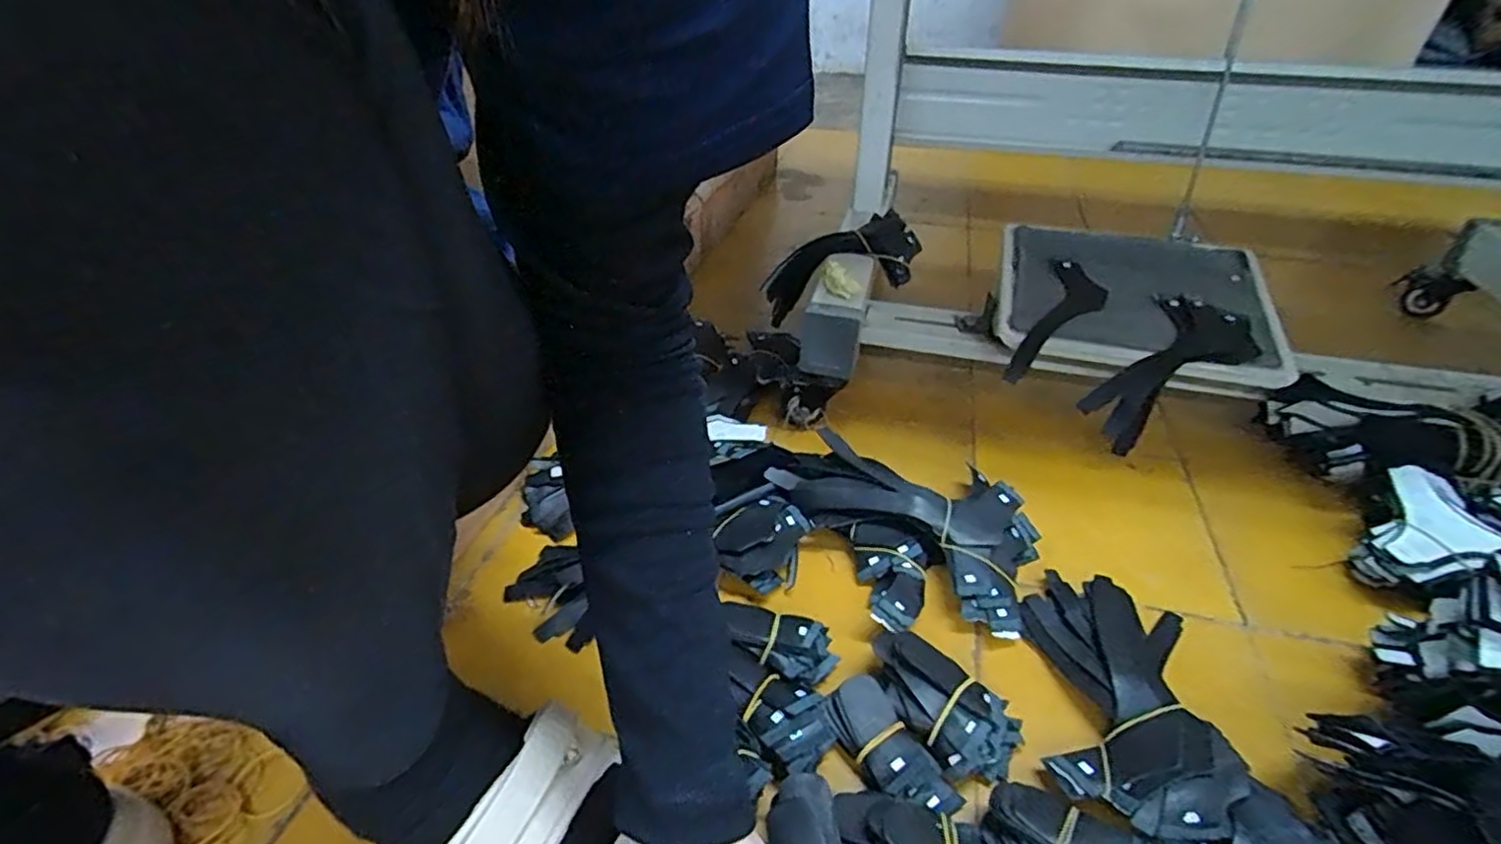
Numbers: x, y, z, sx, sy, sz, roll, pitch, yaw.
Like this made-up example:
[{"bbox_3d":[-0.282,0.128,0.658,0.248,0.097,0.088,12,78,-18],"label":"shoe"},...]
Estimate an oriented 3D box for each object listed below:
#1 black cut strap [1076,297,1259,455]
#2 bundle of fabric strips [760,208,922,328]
[{"bbox_3d":[0.396,-0.049,0.662,0.167,0.062,0.089,-42,48,-3],"label":"black cut strap"},{"bbox_3d":[0.097,-0.182,0.773,0.181,0.068,0.094,-21,36,13],"label":"bundle of fabric strips"}]

